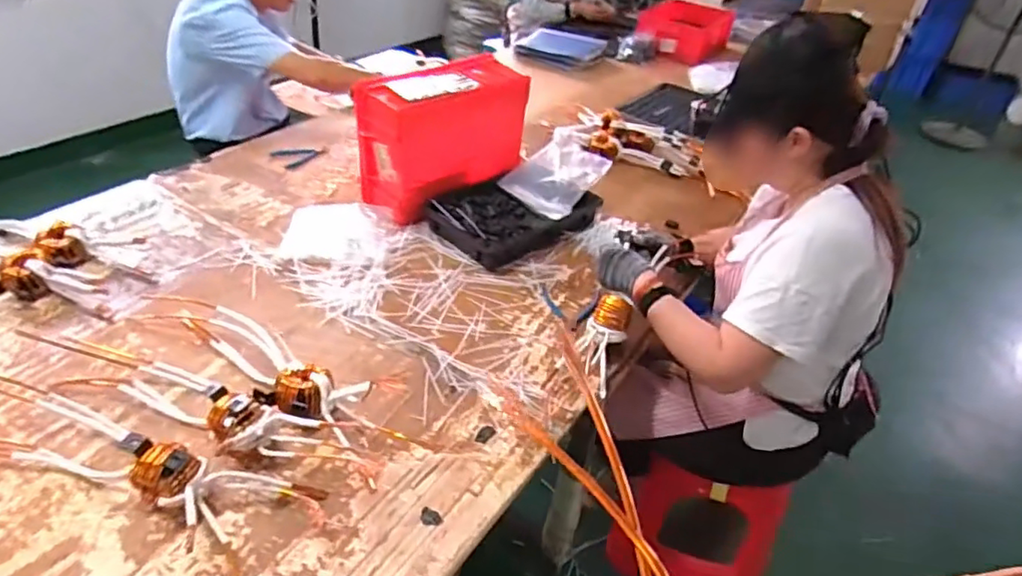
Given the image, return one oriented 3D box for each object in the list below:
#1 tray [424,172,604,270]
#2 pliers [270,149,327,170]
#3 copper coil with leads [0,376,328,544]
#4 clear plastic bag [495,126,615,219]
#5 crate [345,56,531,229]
[{"bbox_3d":[0.004,-0.180,1.400,0.361,0.052,0.256,-25,47,-31],"label":"tray"},{"bbox_3d":[-0.573,-0.363,1.632,0.132,0.014,0.122,2,39,-2],"label":"pliers"},{"bbox_3d":[-0.601,0.205,0.832,0.686,0.096,0.116,15,41,13],"label":"copper coil with leads"},{"bbox_3d":[0.109,-0.286,1.457,0.195,0.050,0.218,34,78,19],"label":"clear plastic bag"},{"bbox_3d":[-0.156,-0.355,1.407,0.381,0.283,0.187,-29,50,-36],"label":"crate"}]

